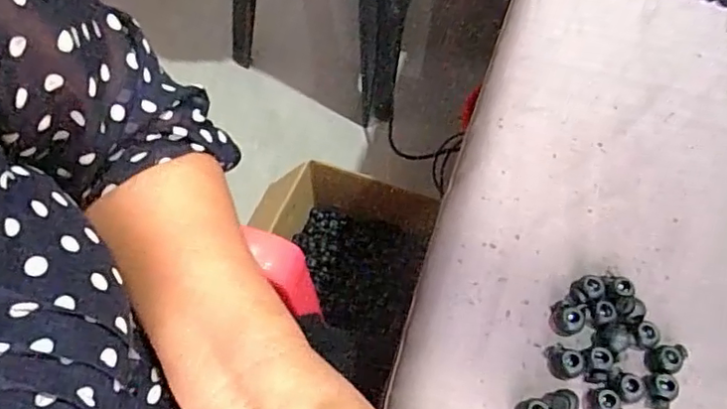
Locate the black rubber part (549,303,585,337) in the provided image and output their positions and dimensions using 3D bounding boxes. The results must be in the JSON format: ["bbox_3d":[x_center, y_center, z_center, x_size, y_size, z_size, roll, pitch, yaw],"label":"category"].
[{"bbox_3d":[0.119,0.067,0.343,0.018,0.009,0.017,-1,56,2],"label":"black rubber part"}]

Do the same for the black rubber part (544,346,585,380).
[{"bbox_3d":[0.113,0.087,0.329,0.018,0.009,0.017,-1,56,2],"label":"black rubber part"}]

